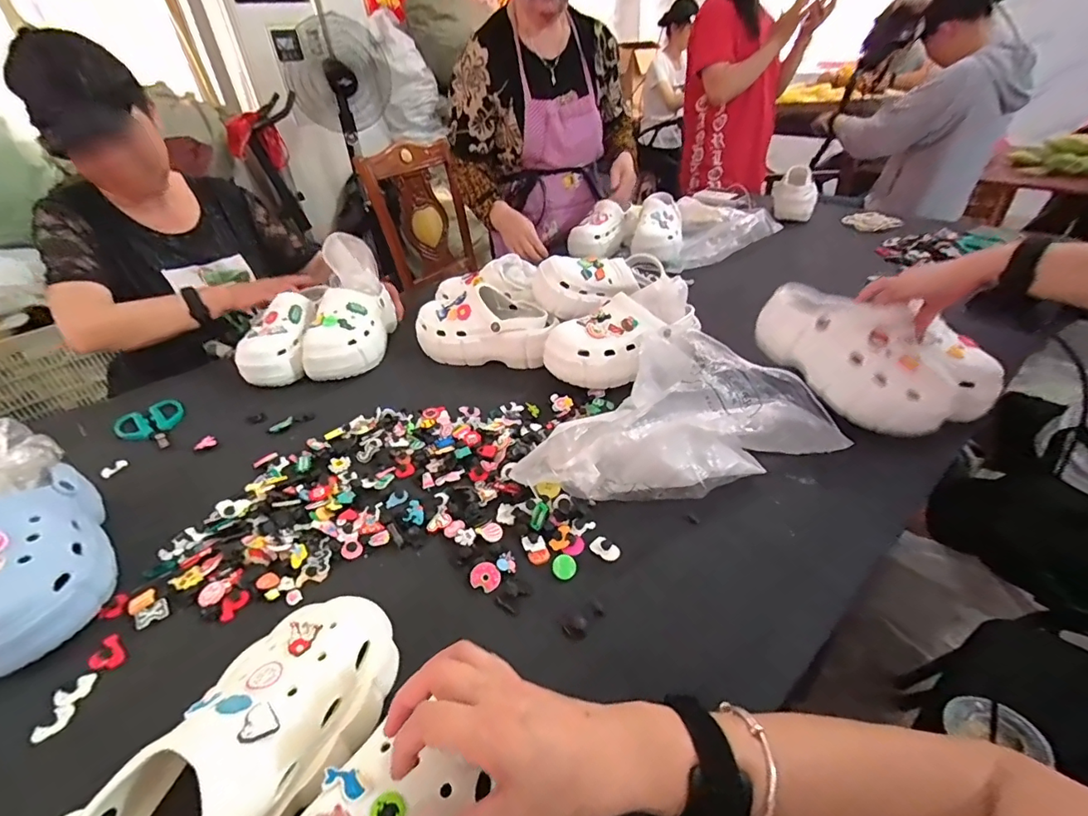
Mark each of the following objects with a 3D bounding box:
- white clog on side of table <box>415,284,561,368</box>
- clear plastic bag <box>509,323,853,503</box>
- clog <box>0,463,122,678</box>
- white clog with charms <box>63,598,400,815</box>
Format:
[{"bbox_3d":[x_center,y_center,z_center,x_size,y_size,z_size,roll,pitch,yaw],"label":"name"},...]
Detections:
[{"bbox_3d":[-0.103,-0.142,0.850,0.245,0.102,0.095,7,39,12],"label":"white clog on side of table"},{"bbox_3d":[0.167,0.027,0.589,0.262,0.114,0.300,28,47,34],"label":"clear plastic bag"},{"bbox_3d":[-0.526,0.140,0.500,0.107,0.097,0.226,-27,44,-28],"label":"clog"},{"bbox_3d":[-0.210,0.248,0.333,0.113,0.106,0.271,13,40,19],"label":"white clog with charms"}]

